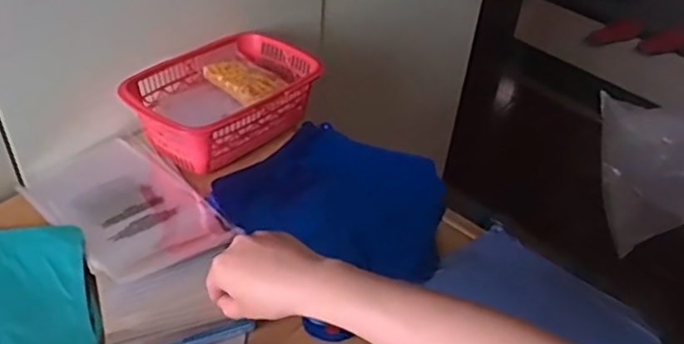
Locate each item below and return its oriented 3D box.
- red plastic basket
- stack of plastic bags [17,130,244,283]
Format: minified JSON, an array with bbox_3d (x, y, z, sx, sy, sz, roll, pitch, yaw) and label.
[{"bbox_3d":[-0.138,-0.086,0.742,0.143,0.073,0.218,30,47,29],"label":"red plastic basket"},{"bbox_3d":[-0.220,0.030,0.646,0.135,0.019,0.214,-26,46,-33],"label":"stack of plastic bags"}]

